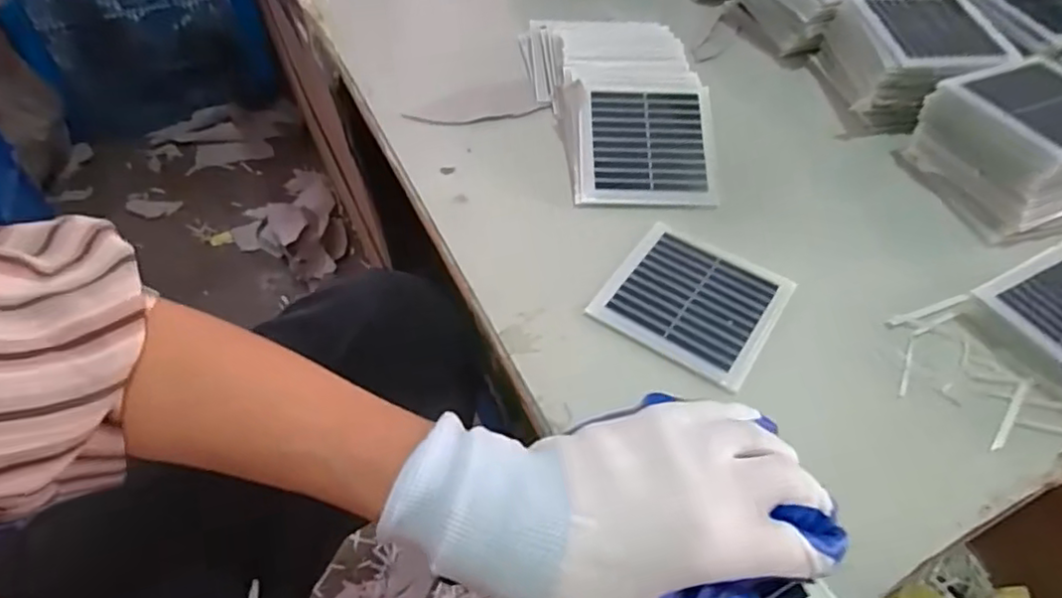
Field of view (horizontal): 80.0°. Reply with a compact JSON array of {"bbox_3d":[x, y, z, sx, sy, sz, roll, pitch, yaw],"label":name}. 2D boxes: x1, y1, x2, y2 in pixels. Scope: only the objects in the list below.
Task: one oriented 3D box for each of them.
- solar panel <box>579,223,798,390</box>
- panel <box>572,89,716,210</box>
[{"bbox_3d":[0.097,0.000,0.378,0.094,0.004,0.092,29,55,20],"label":"solar panel"},{"bbox_3d":[0.082,-0.106,0.446,0.097,0.008,0.092,-1,73,-2],"label":"panel"}]

